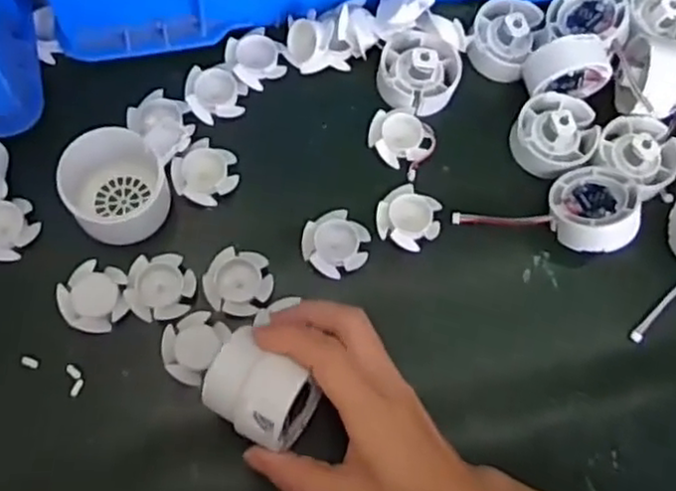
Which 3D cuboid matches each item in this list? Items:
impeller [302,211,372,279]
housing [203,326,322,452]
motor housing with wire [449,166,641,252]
[{"bbox_3d":[-0.002,-0.001,0.450,0.040,0.009,0.039,2,71,-6],"label":"impeller"},{"bbox_3d":[-0.041,0.076,0.364,0.055,0.037,0.041,37,75,10],"label":"housing"},{"bbox_3d":[0.138,-0.016,0.452,0.108,0.037,0.063,-19,75,-10],"label":"motor housing with wire"}]

